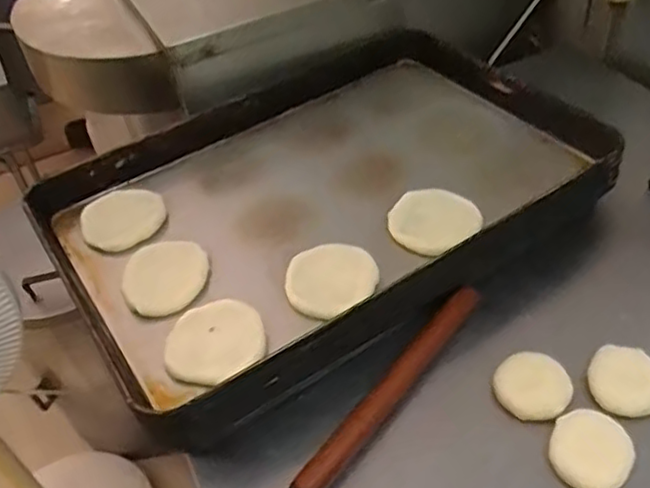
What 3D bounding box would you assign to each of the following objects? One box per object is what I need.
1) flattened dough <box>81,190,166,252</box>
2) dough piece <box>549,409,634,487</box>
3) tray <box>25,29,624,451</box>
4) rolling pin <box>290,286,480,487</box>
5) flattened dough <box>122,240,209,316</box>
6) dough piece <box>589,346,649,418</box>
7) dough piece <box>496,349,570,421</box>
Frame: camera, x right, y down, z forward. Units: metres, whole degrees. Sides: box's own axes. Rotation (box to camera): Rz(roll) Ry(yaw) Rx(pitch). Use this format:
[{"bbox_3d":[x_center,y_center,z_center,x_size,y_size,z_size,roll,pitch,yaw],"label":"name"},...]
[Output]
[{"bbox_3d":[-0.238,-0.030,0.788,0.094,0.009,0.085,-1,56,6],"label":"flattened dough"},{"bbox_3d":[0.225,0.176,0.567,0.064,0.023,0.065,18,48,24],"label":"dough piece"},{"bbox_3d":[-0.001,-0.066,0.796,0.604,0.064,0.407,-28,46,-20],"label":"tray"},{"bbox_3d":[0.066,0.134,0.635,0.025,0.026,0.271,27,52,30],"label":"rolling pin"},{"bbox_3d":[-0.170,0.031,0.714,0.089,0.014,0.100,-26,46,-18],"label":"flattened dough"},{"bbox_3d":[0.278,0.127,0.612,0.066,0.020,0.066,-3,43,3],"label":"dough piece"},{"bbox_3d":[0.191,0.130,0.616,0.064,0.026,0.061,-3,43,3],"label":"dough piece"}]

